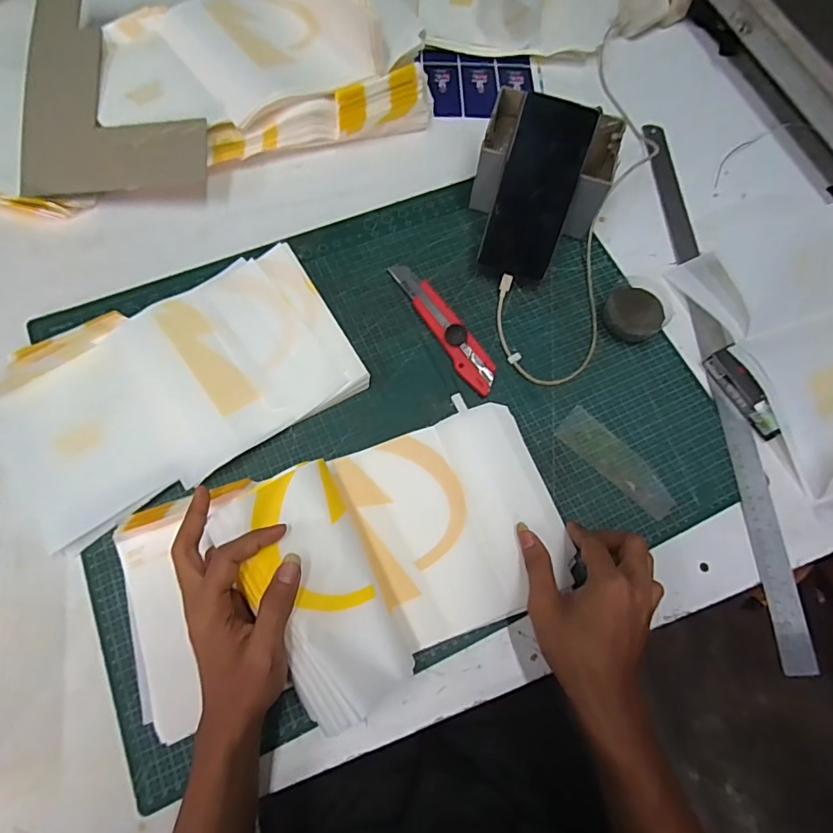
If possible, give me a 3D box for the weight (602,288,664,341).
[{"bbox_3d":[0.222,-0.103,0.499,0.057,0.030,0.057,1,69,-2],"label":"weight"}]

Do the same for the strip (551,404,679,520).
[{"bbox_3d":[0.190,0.043,0.454,0.123,0.004,0.041,43,73,13],"label":"strip"}]

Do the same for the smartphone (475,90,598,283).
[{"bbox_3d":[0.118,-0.222,0.477,0.071,0.009,0.157,17,113,4],"label":"smartphone"}]

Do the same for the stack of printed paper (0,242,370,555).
[{"bbox_3d":[-0.223,-0.030,0.451,0.313,0.026,0.178,-28,73,-12],"label":"stack of printed paper"}]

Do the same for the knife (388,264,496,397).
[{"bbox_3d":[0.028,-0.095,0.491,0.030,0.016,0.168,-29,73,-12],"label":"knife"}]

